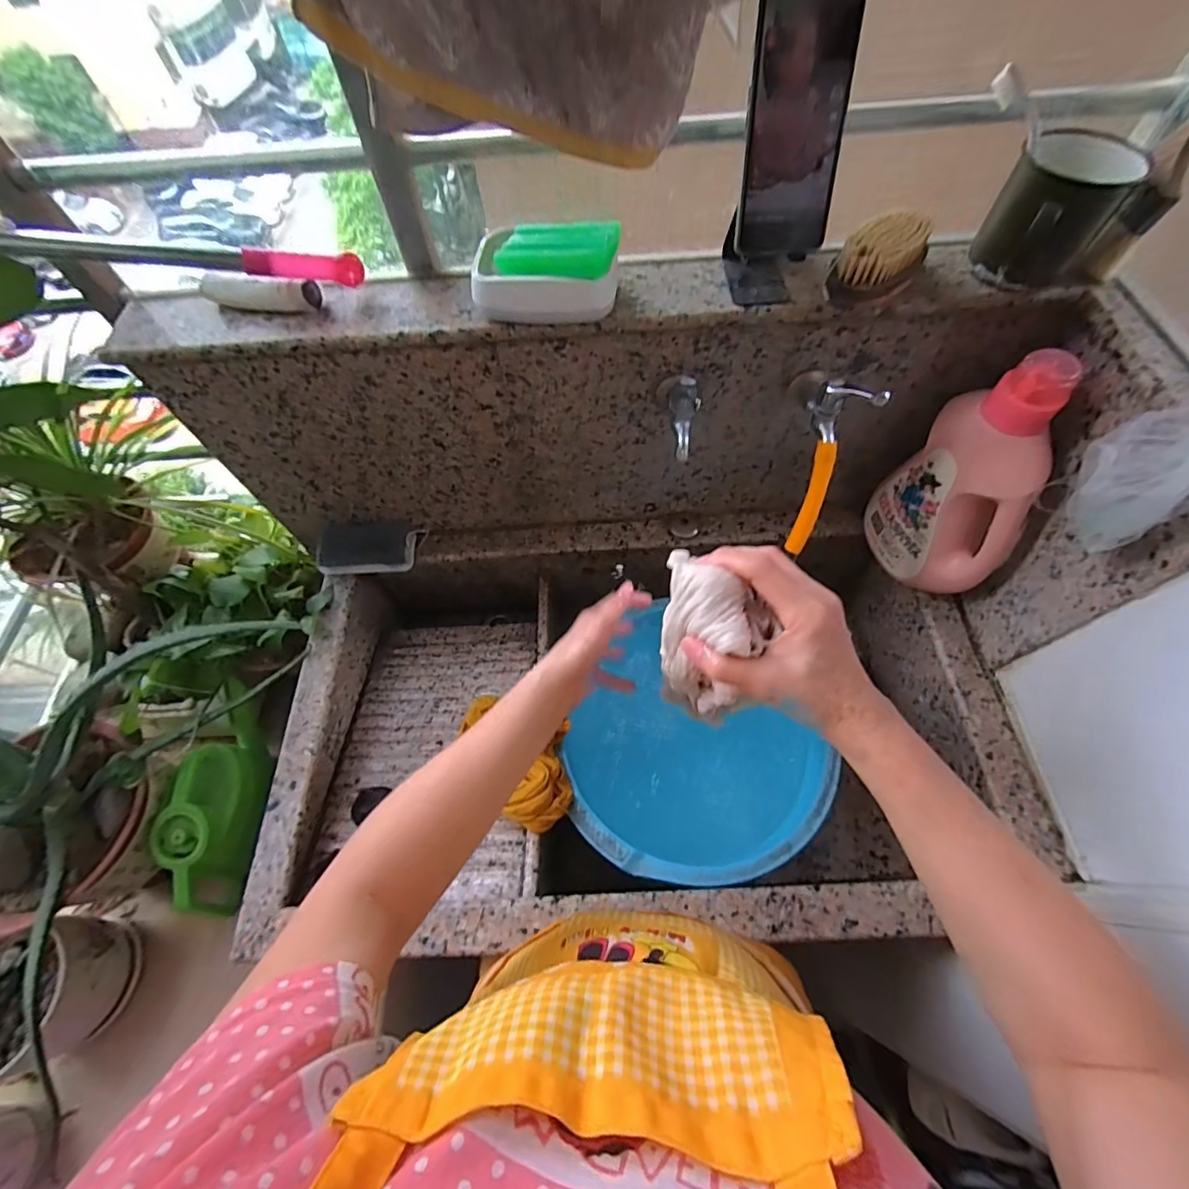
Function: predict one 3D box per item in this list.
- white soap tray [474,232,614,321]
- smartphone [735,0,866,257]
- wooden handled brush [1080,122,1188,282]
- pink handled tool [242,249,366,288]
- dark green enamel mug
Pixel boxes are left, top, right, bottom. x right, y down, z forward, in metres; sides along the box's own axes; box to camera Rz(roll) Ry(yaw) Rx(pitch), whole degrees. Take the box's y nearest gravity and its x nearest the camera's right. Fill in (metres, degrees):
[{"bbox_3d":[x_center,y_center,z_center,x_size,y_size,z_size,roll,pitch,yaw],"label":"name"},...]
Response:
[{"bbox_3d":[-0.045,-0.297,0.479,0.133,0.045,0.077,0,62,2],"label":"white soap tray"},{"bbox_3d":[0.160,-0.370,0.405,0.078,0.159,0.011,-4,38,0],"label":"smartphone"},{"bbox_3d":[0.486,-0.361,0.412,0.029,0.184,0.034,36,69,19],"label":"wooden handled brush"},{"bbox_3d":[-0.273,-0.310,0.481,0.100,0.026,0.023,-11,60,-24],"label":"pink handled tool"},{"bbox_3d":[0.407,-0.344,0.449,0.091,0.095,0.128,36,69,19],"label":"dark green enamel mug"}]

